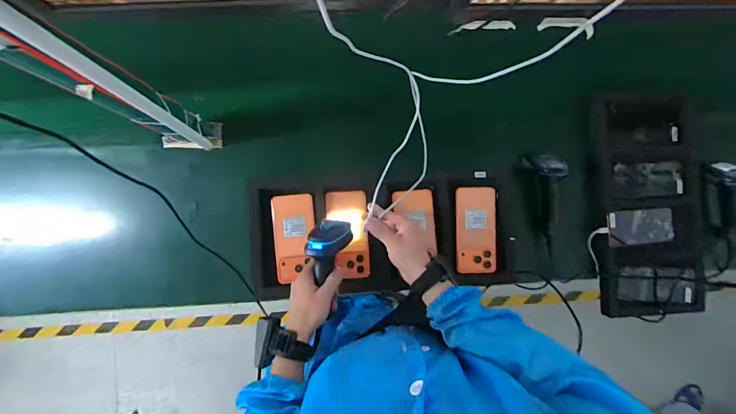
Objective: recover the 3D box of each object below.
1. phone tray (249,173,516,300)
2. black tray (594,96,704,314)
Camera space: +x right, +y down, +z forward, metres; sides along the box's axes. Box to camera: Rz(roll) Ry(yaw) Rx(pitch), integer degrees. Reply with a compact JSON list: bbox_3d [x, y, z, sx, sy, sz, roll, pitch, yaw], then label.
[{"bbox_3d":[0.024,0.048,0.667,0.483,0.029,0.229,-2,88,-2],"label":"phone tray"},{"bbox_3d":[0.615,-0.005,0.764,0.228,0.030,0.470,0,88,-2],"label":"black tray"}]

